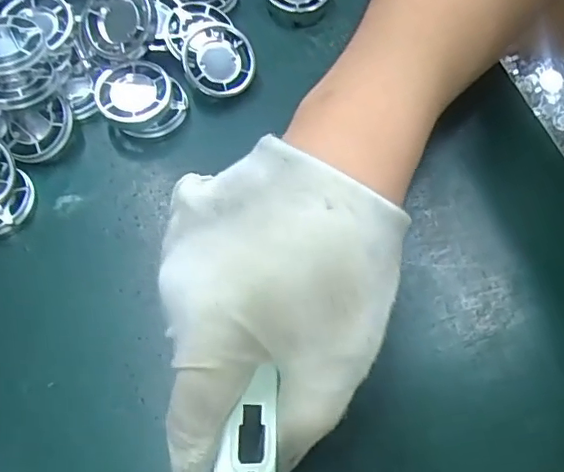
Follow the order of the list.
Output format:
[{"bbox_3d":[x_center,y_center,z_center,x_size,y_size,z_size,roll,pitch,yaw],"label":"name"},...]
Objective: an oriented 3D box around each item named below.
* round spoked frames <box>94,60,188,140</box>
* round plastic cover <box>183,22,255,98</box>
[{"bbox_3d":[-0.073,-0.069,0.304,0.042,0.022,0.037,-1,64,-1],"label":"round spoked frames"},{"bbox_3d":[-0.033,-0.094,0.310,0.037,0.005,0.040,0,86,-5],"label":"round plastic cover"}]

